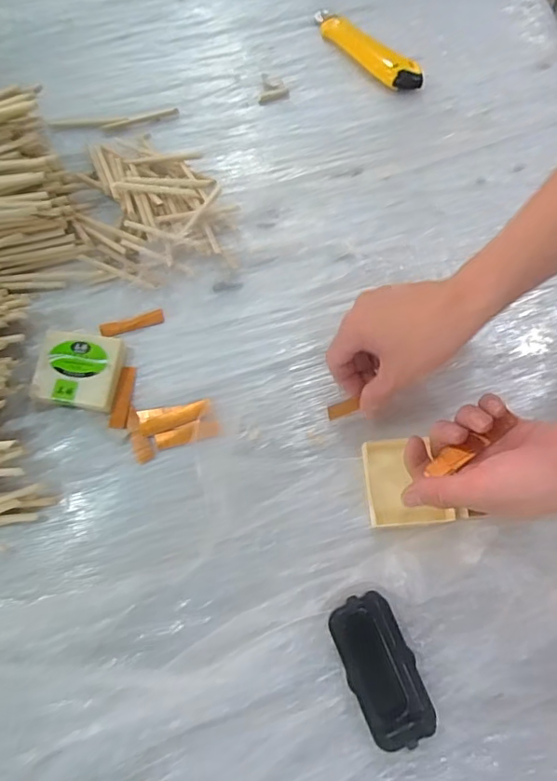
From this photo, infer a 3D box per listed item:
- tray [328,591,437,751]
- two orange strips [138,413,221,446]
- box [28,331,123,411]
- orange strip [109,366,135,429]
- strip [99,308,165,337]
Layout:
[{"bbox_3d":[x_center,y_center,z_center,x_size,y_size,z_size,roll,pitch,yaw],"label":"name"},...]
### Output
[{"bbox_3d":[0.082,0.222,0.428,0.055,0.015,0.109,-25,75,-8],"label":"tray"},{"bbox_3d":[-0.097,0.023,0.497,0.065,0.005,0.024,-14,74,-5],"label":"two orange strips"},{"bbox_3d":[-0.188,-0.019,0.506,0.075,0.020,0.070,8,73,2],"label":"box"},{"bbox_3d":[-0.148,0.006,0.509,0.015,0.008,0.062,4,73,0],"label":"orange strip"},{"bbox_3d":[-0.144,-0.066,0.528,0.063,0.005,0.013,-16,74,-6],"label":"strip"}]

